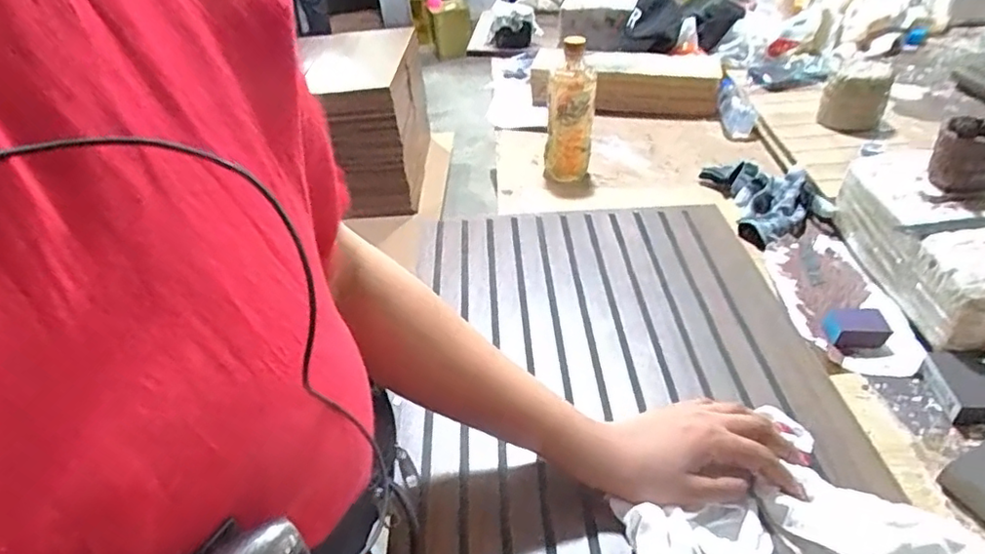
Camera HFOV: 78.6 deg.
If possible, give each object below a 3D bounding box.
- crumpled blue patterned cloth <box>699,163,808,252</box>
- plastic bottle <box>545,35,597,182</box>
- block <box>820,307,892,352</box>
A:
[{"bbox_3d":[0.381,-0.116,0.845,0.120,0.040,0.192,-10,39,-2],"label":"crumpled blue patterned cloth"},{"bbox_3d":[0.114,-0.240,0.899,0.077,0.201,0.062,0,39,9],"label":"plastic bottle"},{"bbox_3d":[0.384,0.052,0.639,0.054,0.026,0.039,-3,39,6],"label":"block"}]

